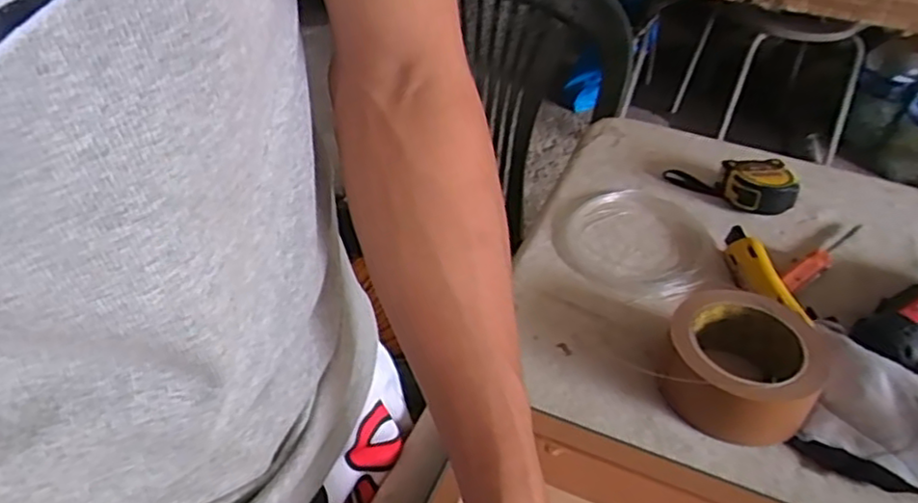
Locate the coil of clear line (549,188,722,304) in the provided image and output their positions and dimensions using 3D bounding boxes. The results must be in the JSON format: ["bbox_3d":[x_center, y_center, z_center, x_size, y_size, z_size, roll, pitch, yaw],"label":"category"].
[{"bbox_3d":[0.172,-0.010,0.651,0.159,0.013,0.160,2,39,-1],"label":"coil of clear line"}]

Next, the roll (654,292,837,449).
[{"bbox_3d":[0.209,0.083,0.494,0.109,0.053,0.109,19,41,19],"label":"roll"}]

